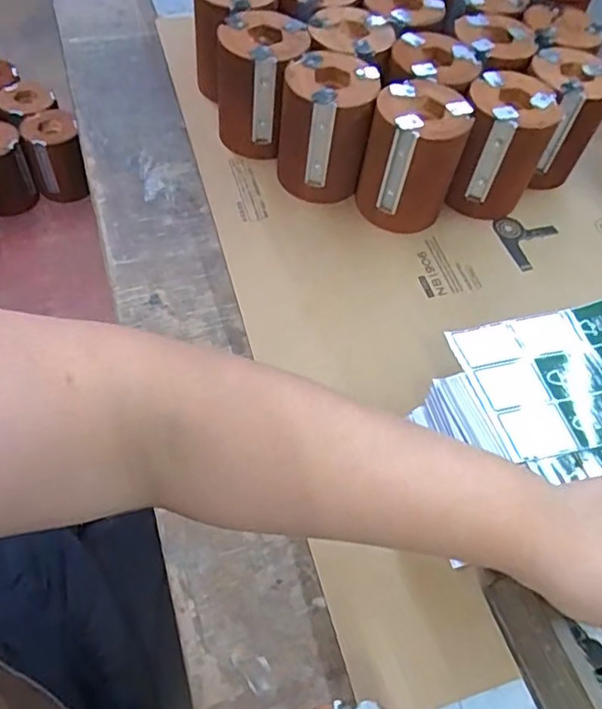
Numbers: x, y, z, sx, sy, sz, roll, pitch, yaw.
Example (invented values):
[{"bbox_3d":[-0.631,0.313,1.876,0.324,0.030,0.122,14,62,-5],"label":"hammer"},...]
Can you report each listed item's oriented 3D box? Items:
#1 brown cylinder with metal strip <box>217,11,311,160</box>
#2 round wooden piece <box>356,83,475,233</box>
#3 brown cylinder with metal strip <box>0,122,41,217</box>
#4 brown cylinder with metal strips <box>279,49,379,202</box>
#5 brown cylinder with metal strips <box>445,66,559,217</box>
[{"bbox_3d":[-0.036,-0.249,0.557,0.075,0.104,0.082,12,57,4],"label":"brown cylinder with metal strip"},{"bbox_3d":[0.097,-0.169,0.515,0.075,0.102,0.081,2,56,-3],"label":"round wooden piece"},{"bbox_3d":[-0.409,-0.253,0.812,0.071,0.088,0.084,-20,60,-16],"label":"brown cylinder with metal strip"},{"bbox_3d":[0.021,-0.198,0.527,0.079,0.099,0.083,6,56,0],"label":"brown cylinder with metal strips"},{"bbox_3d":[0.176,-0.183,0.536,0.076,0.100,0.092,22,58,10],"label":"brown cylinder with metal strips"}]

